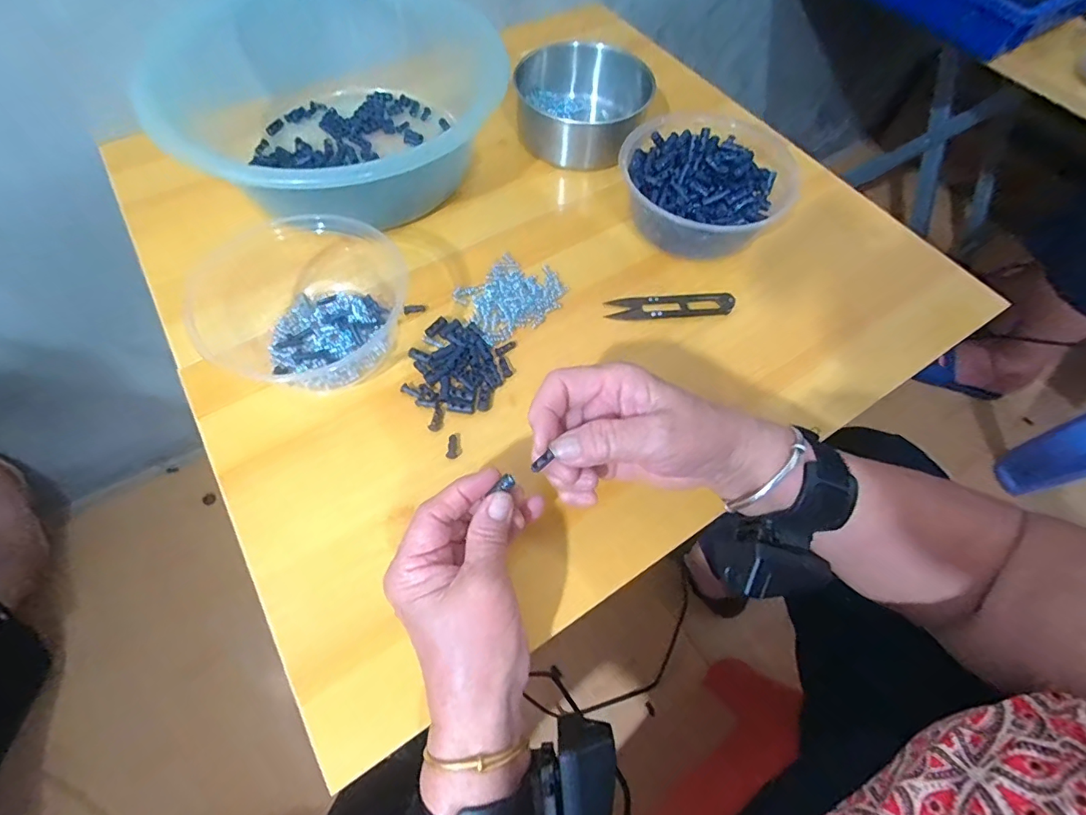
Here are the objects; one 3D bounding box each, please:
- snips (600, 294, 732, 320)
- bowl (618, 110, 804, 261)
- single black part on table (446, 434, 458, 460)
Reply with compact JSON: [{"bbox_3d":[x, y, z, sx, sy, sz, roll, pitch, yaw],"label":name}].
[{"bbox_3d":[0.100,-0.081,0.378,0.097,0.009,0.020,1,61,-3],"label":"snips"},{"bbox_3d":[0.138,-0.182,0.410,0.144,0.059,0.132,2,61,-3],"label":"bowl"},{"bbox_3d":[-0.061,0.026,0.322,0.007,0.004,0.018,-4,62,-5],"label":"single black part on table"}]

